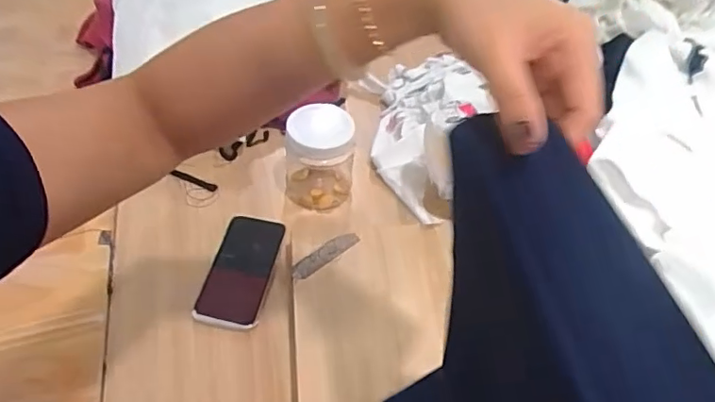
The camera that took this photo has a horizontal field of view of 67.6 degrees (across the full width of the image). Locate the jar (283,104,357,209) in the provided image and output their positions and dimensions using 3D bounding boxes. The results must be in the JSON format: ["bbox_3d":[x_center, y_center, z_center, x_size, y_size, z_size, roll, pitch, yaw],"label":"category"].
[{"bbox_3d":[-0.053,-0.062,0.750,0.095,0.114,0.083,1,48,-5],"label":"jar"}]

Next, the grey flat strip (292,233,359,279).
[{"bbox_3d":[-0.040,0.067,0.665,0.096,0.005,0.023,-33,72,-29],"label":"grey flat strip"}]

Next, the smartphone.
[{"bbox_3d":[-0.145,0.084,0.681,0.078,0.008,0.162,10,48,3],"label":"smartphone"}]

